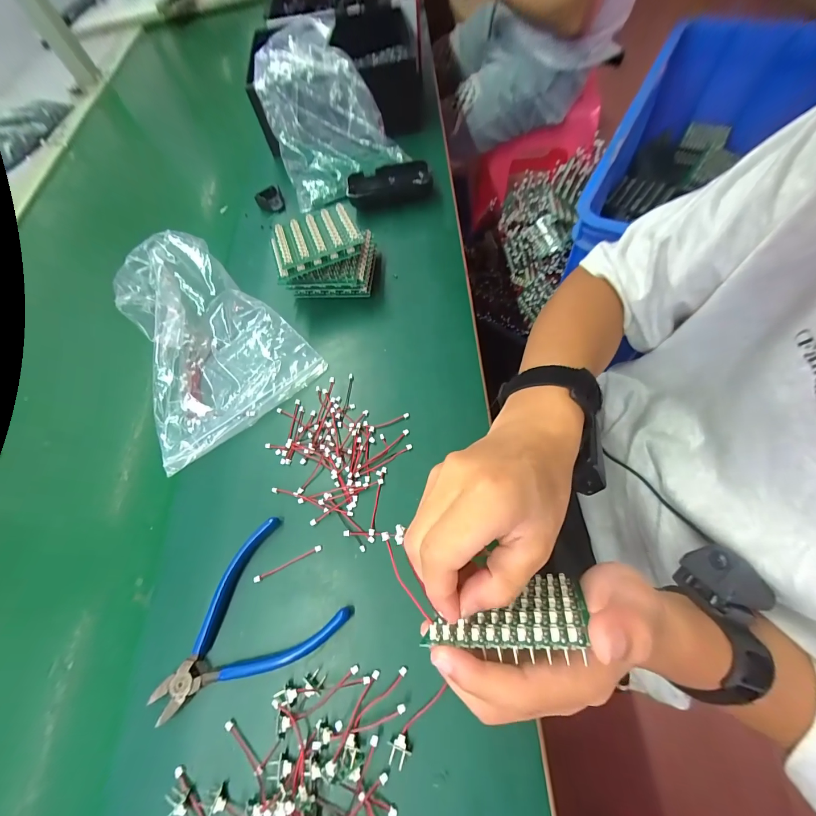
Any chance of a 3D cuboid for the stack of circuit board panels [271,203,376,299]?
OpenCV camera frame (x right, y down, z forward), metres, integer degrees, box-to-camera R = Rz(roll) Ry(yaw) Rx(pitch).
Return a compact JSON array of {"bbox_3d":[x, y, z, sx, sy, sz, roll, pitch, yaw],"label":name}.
[{"bbox_3d":[-0.091,-0.172,0.388,0.106,0.059,0.096,-10,65,0],"label":"stack of circuit board panels"}]

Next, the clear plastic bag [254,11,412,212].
[{"bbox_3d":[-0.118,-0.410,0.466,0.143,0.109,0.200,-22,65,-7],"label":"clear plastic bag"}]

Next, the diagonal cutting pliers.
[{"bbox_3d":[-0.128,0.170,0.262,0.136,0.012,0.102,-41,69,-15],"label":"diagonal cutting pliers"}]

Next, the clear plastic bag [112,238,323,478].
[{"bbox_3d":[-0.222,-0.077,0.350,0.172,0.062,0.225,-38,69,-13],"label":"clear plastic bag"}]

